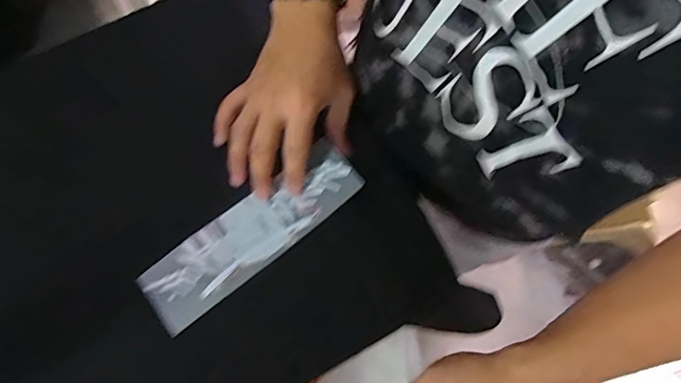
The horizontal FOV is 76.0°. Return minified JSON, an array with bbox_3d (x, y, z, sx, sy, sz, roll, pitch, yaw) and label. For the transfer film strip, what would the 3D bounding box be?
[{"bbox_3d":[-0.079,0.036,0.392,0.211,0.007,0.062,-38,80,-6],"label":"transfer film strip"}]

